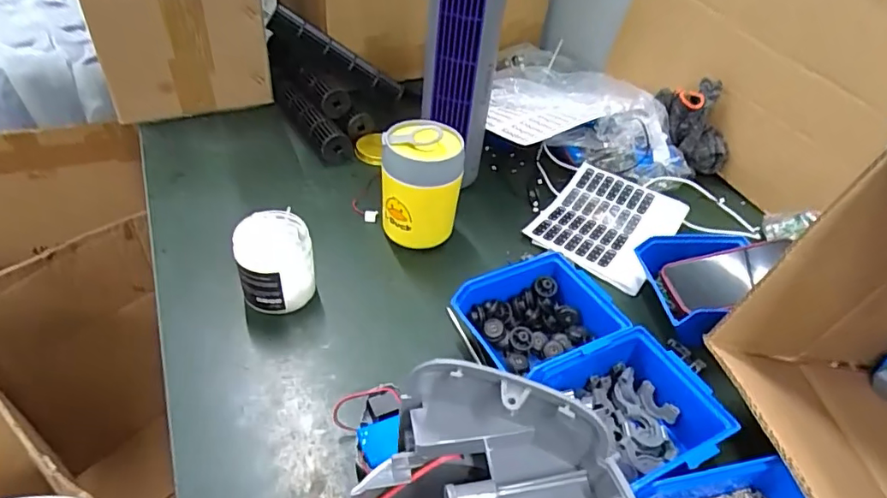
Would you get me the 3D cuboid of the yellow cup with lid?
[{"bbox_3d":[-0.027,-0.070,0.626,0.091,0.142,0.088,0,43,-8],"label":"yellow cup with lid"}]

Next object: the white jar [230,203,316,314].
[{"bbox_3d":[-0.173,0.018,0.545,0.072,0.088,0.076,4,42,-4],"label":"white jar"}]

